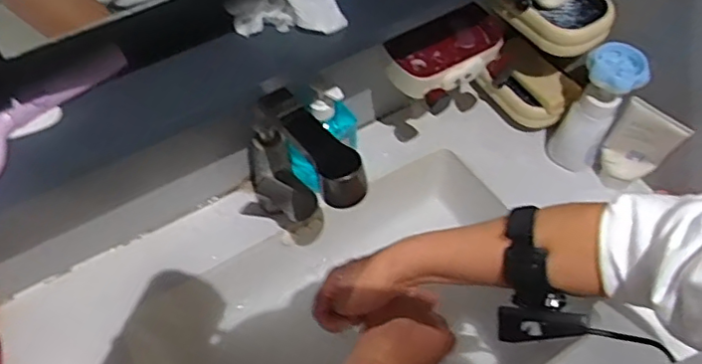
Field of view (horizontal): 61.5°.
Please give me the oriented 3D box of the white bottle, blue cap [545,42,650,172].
[{"bbox_3d":[0.328,-0.098,0.795,0.069,0.184,0.068,0,56,0],"label":"white bottle, blue cap"}]

